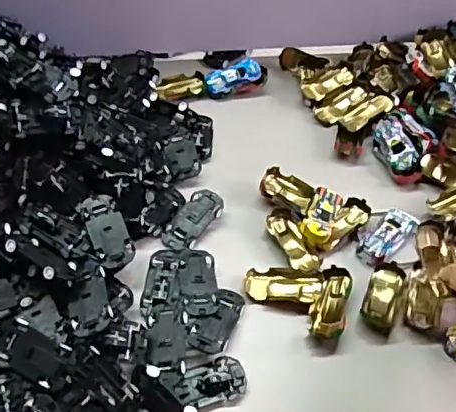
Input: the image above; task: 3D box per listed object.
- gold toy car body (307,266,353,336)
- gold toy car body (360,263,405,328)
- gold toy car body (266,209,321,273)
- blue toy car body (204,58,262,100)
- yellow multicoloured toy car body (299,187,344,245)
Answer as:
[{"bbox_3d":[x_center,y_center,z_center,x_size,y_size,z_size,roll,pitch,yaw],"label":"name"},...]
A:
[{"bbox_3d":[0.083,0.079,0.459,0.027,0.017,0.062,14,51,8],"label":"gold toy car body"},{"bbox_3d":[0.129,0.074,0.470,0.030,0.015,0.065,18,52,11],"label":"gold toy car body"},{"bbox_3d":[0.059,0.033,0.499,0.029,0.015,0.065,-19,54,-19],"label":"gold toy car body"},{"bbox_3d":[0.005,-0.141,0.627,0.063,0.023,0.028,-27,58,-7],"label":"blue toy car body"},{"bbox_3d":[0.084,0.007,0.506,0.026,0.015,0.059,20,52,12],"label":"yellow multicoloured toy car body"}]

